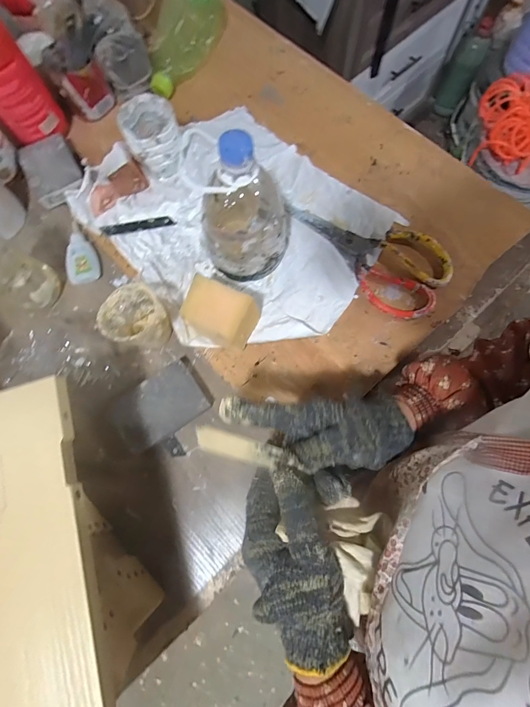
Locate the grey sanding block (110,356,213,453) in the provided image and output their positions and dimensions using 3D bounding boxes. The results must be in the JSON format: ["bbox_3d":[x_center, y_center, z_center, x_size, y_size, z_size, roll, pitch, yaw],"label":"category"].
[{"bbox_3d":[-0.121,0.061,0.393,0.104,0.027,0.072,-36,77,-9],"label":"grey sanding block"}]

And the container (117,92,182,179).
[{"bbox_3d":[-0.152,-0.297,0.460,0.073,0.073,0.070,0,74,1],"label":"container"}]

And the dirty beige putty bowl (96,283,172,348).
[{"bbox_3d":[-0.150,-0.040,0.394,0.068,0.067,0.060,-43,78,-10],"label":"dirty beige putty bowl"}]

